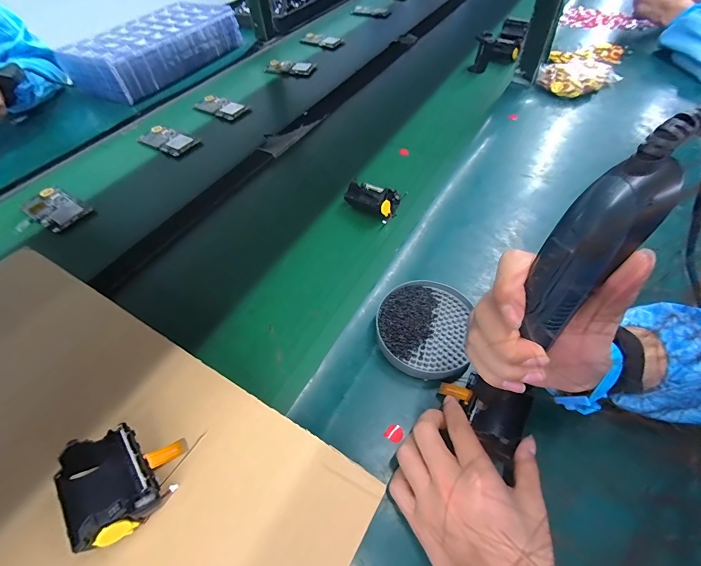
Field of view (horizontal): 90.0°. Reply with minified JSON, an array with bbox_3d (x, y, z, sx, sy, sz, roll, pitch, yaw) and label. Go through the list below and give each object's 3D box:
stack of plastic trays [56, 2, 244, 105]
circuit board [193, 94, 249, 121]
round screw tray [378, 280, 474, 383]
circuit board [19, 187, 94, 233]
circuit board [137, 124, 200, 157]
[{"bbox_3d":[-0.484,-0.591,0.880,0.196,0.086,0.397,23,57,18],"label":"stack of plastic trays"},{"bbox_3d":[-0.284,-0.382,0.761,0.122,0.010,0.064,25,57,19],"label":"circuit board"},{"bbox_3d":[0.082,0.047,0.397,0.099,0.021,0.118,11,54,9],"label":"round screw tray"},{"bbox_3d":[-0.481,-0.121,0.571,0.122,0.011,0.065,26,58,20],"label":"circuit board"},{"bbox_3d":[-0.359,-0.280,0.686,0.116,0.009,0.064,23,57,18],"label":"circuit board"}]

